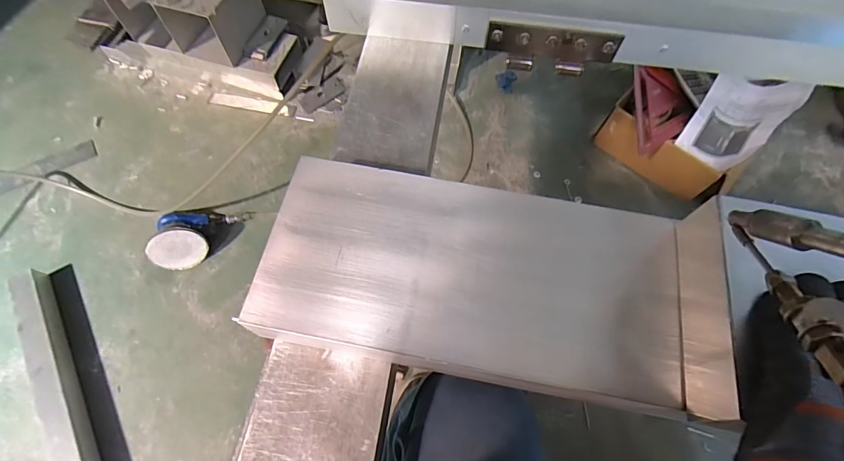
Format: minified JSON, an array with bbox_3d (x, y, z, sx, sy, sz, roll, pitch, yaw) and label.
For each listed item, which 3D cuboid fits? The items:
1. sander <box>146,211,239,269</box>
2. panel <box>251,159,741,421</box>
[{"bbox_3d":[-0.502,0.007,0.926,0.151,0.093,0.130,-7,63,-4],"label":"sander"},{"bbox_3d":[0.052,0.032,0.324,0.341,0.025,0.152,10,67,2],"label":"panel"}]

